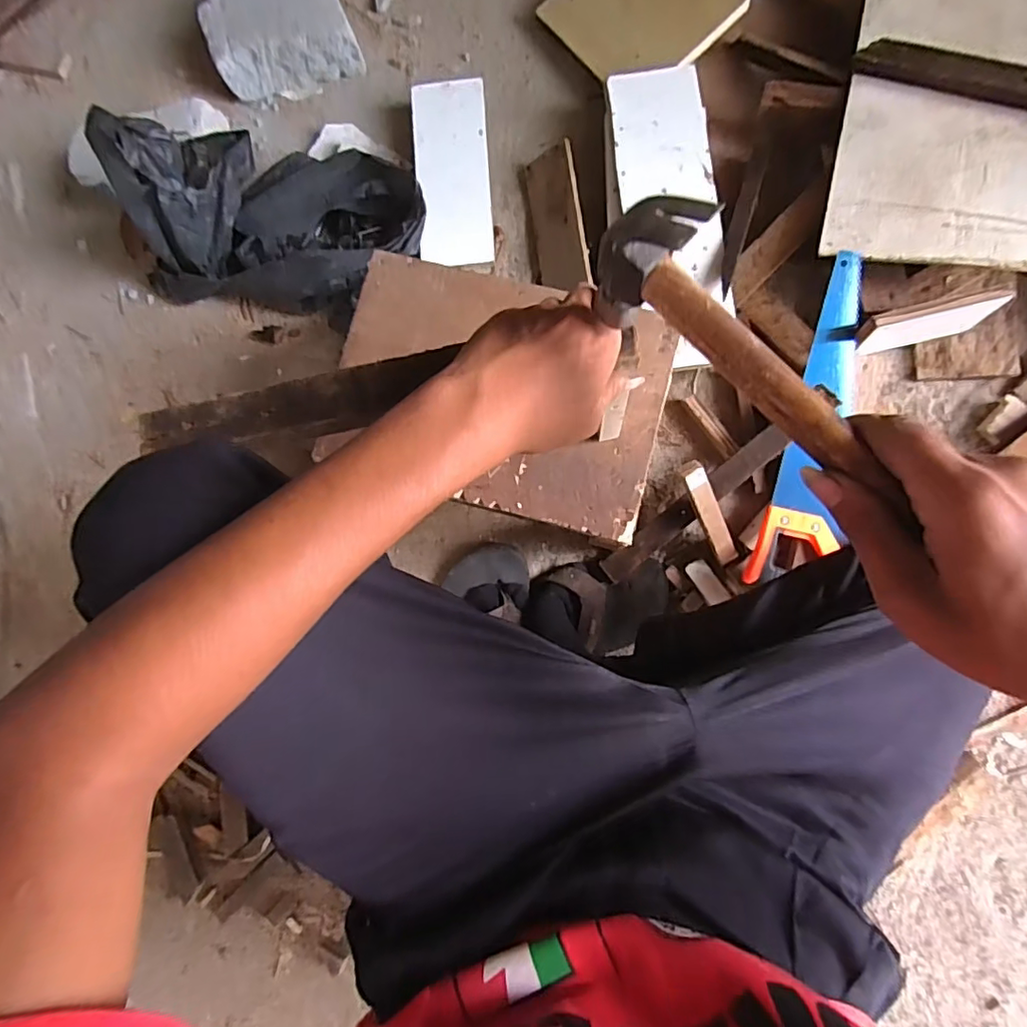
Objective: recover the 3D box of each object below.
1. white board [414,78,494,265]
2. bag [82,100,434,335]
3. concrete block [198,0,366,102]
[{"bbox_3d":[-0.084,-0.466,0.769,0.100,0.011,0.248,-4,90,6],"label":"white board"},{"bbox_3d":[-0.314,-0.396,0.715,0.376,0.186,0.198,9,84,7],"label":"bag"},{"bbox_3d":[-0.348,-0.723,0.828,0.206,0.069,0.181,-18,81,3],"label":"concrete block"}]

